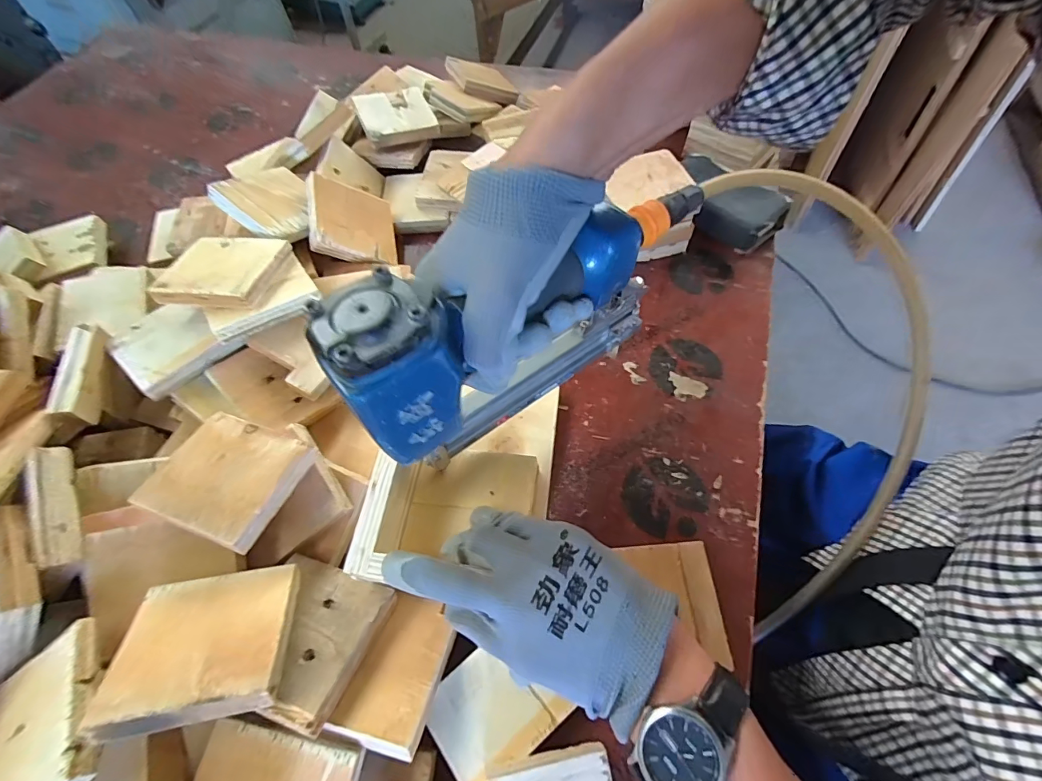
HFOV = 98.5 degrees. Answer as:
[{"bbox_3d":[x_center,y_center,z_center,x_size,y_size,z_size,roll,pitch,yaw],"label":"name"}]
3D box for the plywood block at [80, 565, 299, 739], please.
[{"bbox_3d":[-0.194,0.154,0.279,0.091,0.013,0.086,-2,33,-12],"label":"plywood block"}]

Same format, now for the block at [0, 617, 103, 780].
[{"bbox_3d":[-0.281,0.198,0.261,0.081,0.014,0.093,-40,54,0],"label":"block"}]

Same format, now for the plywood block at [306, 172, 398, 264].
[{"bbox_3d":[-0.185,-0.185,0.494,0.096,0.011,0.092,3,72,-45],"label":"plywood block"}]

